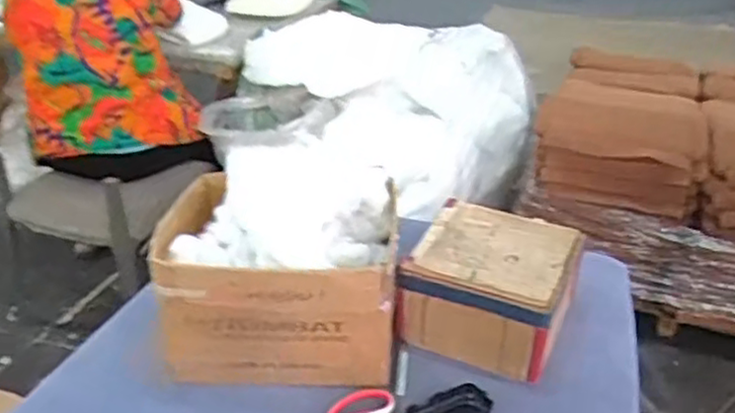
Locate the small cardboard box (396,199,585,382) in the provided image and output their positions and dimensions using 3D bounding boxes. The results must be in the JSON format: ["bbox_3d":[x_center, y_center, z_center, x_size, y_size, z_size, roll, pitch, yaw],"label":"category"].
[{"bbox_3d":[0.180,0.115,1.024,0.212,0.139,0.204,13,30,20],"label":"small cardboard box"}]

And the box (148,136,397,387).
[{"bbox_3d":[-0.116,0.074,0.976,0.304,0.249,0.239,2,28,1],"label":"box"}]

